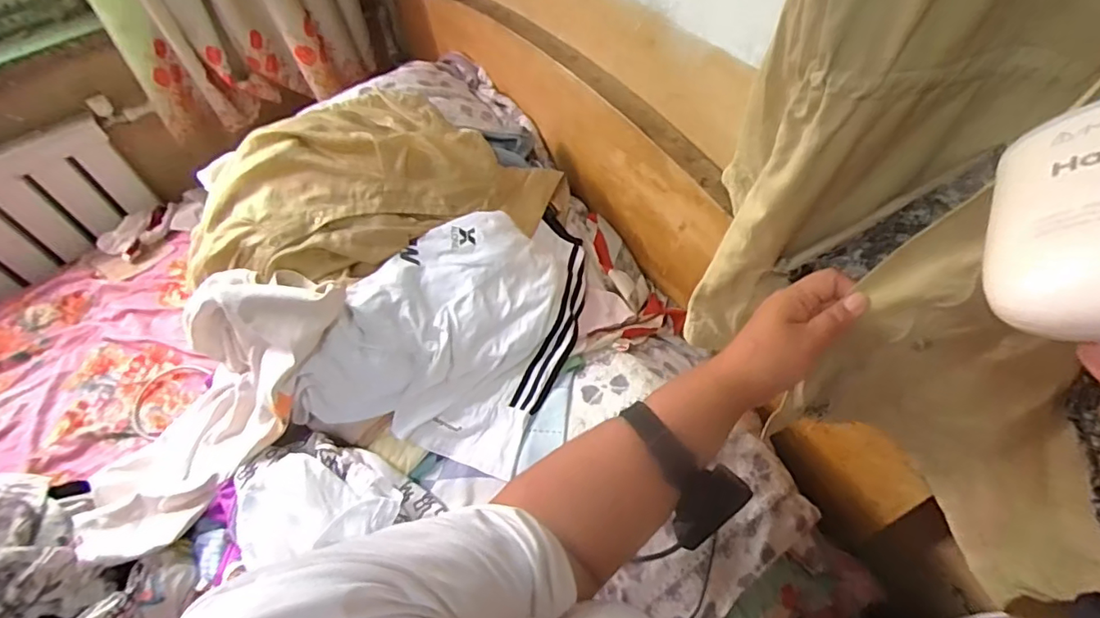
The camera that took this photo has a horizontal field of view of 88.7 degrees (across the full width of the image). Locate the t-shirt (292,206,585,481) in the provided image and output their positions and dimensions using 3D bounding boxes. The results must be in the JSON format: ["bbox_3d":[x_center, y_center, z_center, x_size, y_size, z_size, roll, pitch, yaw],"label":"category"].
[{"bbox_3d":[-0.125,0.014,0.868,0.316,0.160,0.452,21,60,18],"label":"t-shirt"}]

